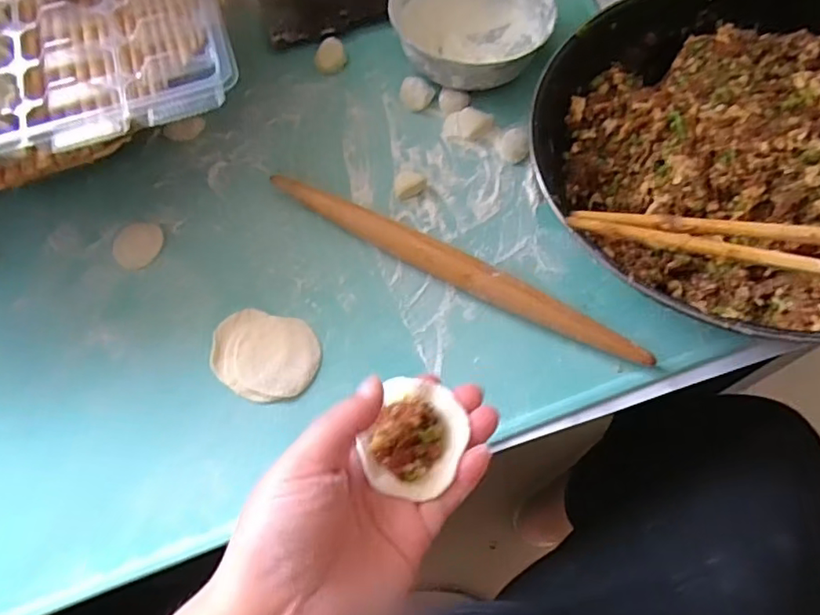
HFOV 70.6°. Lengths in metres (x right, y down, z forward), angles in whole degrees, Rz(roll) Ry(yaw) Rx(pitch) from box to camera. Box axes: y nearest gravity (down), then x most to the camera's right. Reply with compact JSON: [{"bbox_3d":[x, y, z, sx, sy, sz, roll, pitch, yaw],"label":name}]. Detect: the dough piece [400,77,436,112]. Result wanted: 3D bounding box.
[{"bbox_3d":[0.007,-0.194,0.534,0.030,0.020,0.030,-3,65,-1],"label":"dough piece"}]

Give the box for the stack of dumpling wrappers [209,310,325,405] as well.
[{"bbox_3d":[-0.107,0.035,0.428,0.078,0.012,0.066,11,66,5],"label":"stack of dumpling wrappers"}]

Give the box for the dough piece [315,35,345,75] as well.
[{"bbox_3d":[-0.077,-0.242,0.554,0.027,0.016,0.032,-8,66,-3],"label":"dough piece"}]

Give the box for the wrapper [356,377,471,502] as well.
[{"bbox_3d":[0.003,0.060,0.274,0.044,0.011,0.054,19,67,9],"label":"wrapper"}]

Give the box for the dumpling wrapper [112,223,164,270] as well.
[{"bbox_3d":[-0.218,-0.050,0.464,0.037,0.004,0.043,10,66,5],"label":"dumpling wrapper"}]

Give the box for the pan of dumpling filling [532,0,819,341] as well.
[{"bbox_3d":[0.253,-0.126,0.433,0.296,0.085,0.271,0,65,0],"label":"pan of dumpling filling"}]

